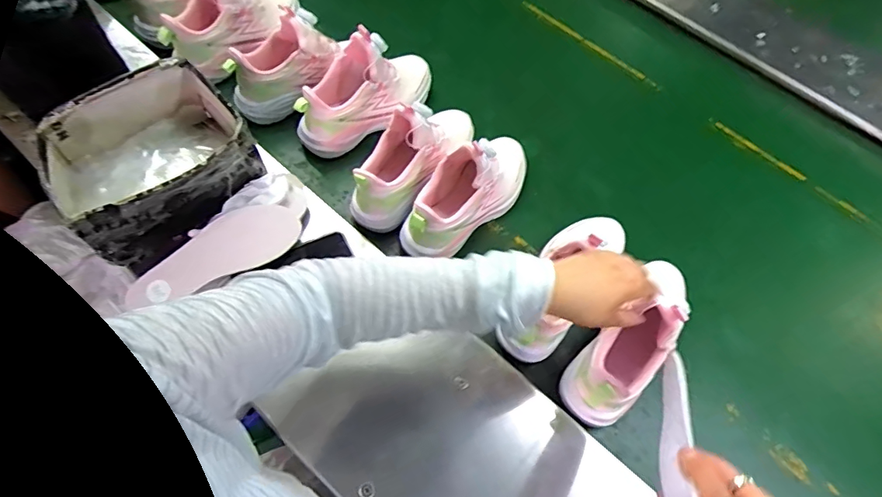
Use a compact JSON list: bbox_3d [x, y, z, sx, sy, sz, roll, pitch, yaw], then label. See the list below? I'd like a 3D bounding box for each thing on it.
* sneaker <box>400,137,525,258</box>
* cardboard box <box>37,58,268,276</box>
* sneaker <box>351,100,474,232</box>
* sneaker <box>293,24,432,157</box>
[{"bbox_3d":[0.047,-0.091,0.668,0.240,0.125,0.083,-39,69,-24],"label":"sneaker"},{"bbox_3d":[-0.348,-0.113,0.597,0.199,0.117,0.169,-32,66,-21],"label":"cardboard box"},{"bbox_3d":[-0.033,-0.145,0.686,0.103,0.130,0.232,24,60,10],"label":"sneaker"},{"bbox_3d":[-0.110,-0.255,0.740,0.085,0.135,0.253,40,64,18],"label":"sneaker"}]

